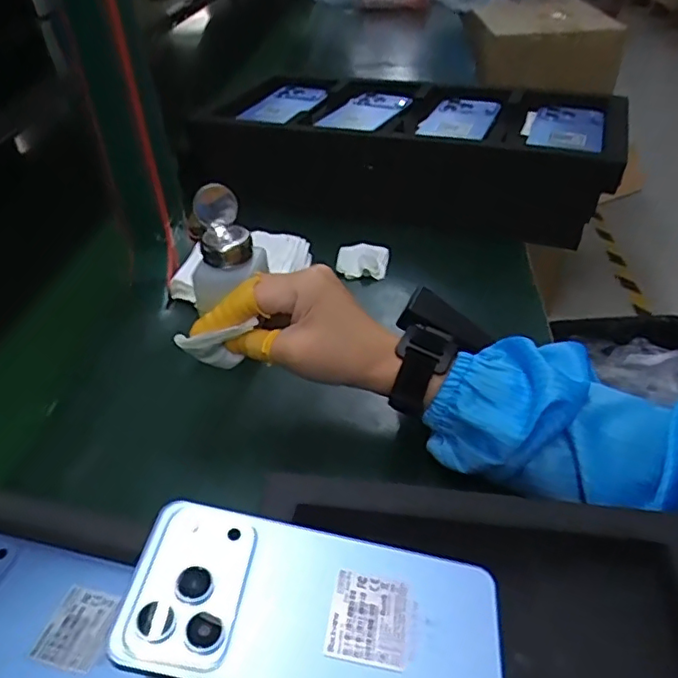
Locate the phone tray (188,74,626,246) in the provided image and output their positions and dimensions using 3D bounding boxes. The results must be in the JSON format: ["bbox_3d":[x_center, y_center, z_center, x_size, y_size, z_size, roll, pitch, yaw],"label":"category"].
[{"bbox_3d":[0.071,-0.220,0.701,0.459,0.120,0.195,11,41,19],"label":"phone tray"}]

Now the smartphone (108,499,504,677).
[{"bbox_3d":[-0.009,0.119,0.261,0.161,0.008,0.077,13,37,-1],"label":"smartphone"}]

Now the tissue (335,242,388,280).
[{"bbox_3d":[0.025,-0.079,0.614,0.051,0.020,0.050,5,39,11],"label":"tissue"}]

